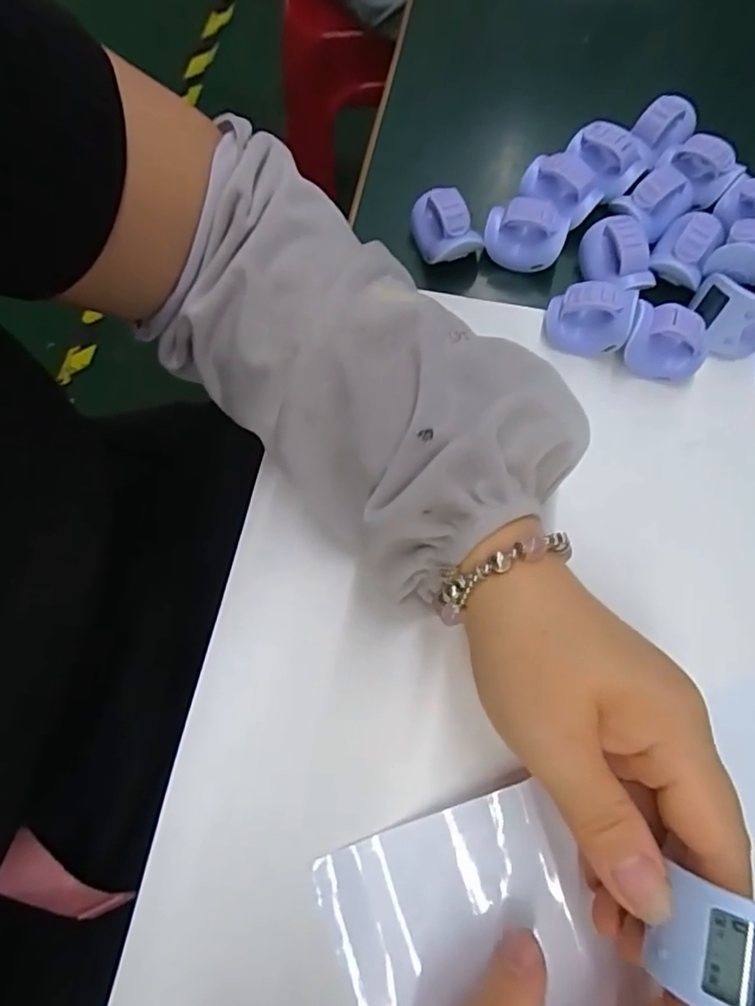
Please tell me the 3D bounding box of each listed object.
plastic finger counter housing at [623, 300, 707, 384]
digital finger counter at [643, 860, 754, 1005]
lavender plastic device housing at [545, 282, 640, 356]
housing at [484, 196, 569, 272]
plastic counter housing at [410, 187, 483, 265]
[{"bbox_3d":[0.139,-0.076,0.280,0.037,0.028,0.023,19,73,6],"label":"plastic finger counter housing"},{"bbox_3d":[0.095,0.123,0.162,0.035,0.015,0.028,4,72,33],"label":"digital finger counter"},{"bbox_3d":[0.103,-0.091,0.286,0.036,0.031,0.023,15,73,4],"label":"lavender plastic device housing"},{"bbox_3d":[0.076,-0.139,0.302,0.040,0.030,0.019,20,73,6],"label":"housing"},{"bbox_3d":[0.035,-0.145,0.304,0.025,0.022,0.036,-24,74,-7],"label":"plastic counter housing"}]

